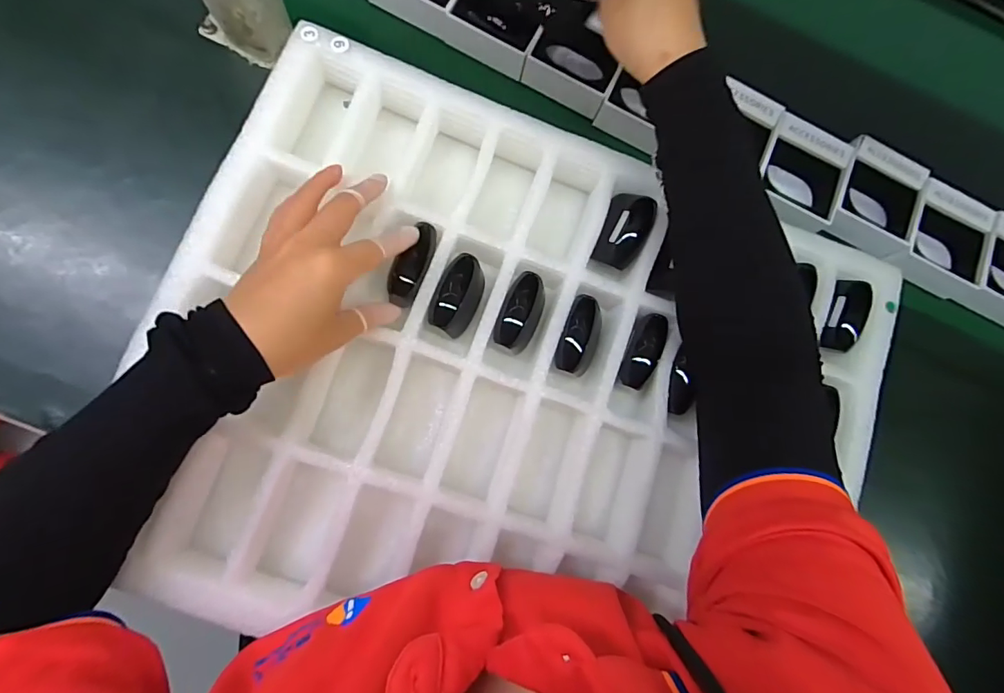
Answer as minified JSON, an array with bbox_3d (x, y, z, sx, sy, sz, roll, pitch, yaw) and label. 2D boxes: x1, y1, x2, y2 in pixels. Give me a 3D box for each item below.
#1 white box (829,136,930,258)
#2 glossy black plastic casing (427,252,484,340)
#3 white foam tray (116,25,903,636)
[{"bbox_3d":[0.358,-0.139,0.456,0.079,0.035,0.096,22,77,-5],"label":"white box"},{"bbox_3d":[-0.033,-0.038,0.361,0.033,0.032,0.059,25,81,-3],"label":"glossy black plastic casing"},{"bbox_3d":[0.023,0.028,0.357,0.503,0.056,0.392,19,81,-4],"label":"white foam tray"}]

